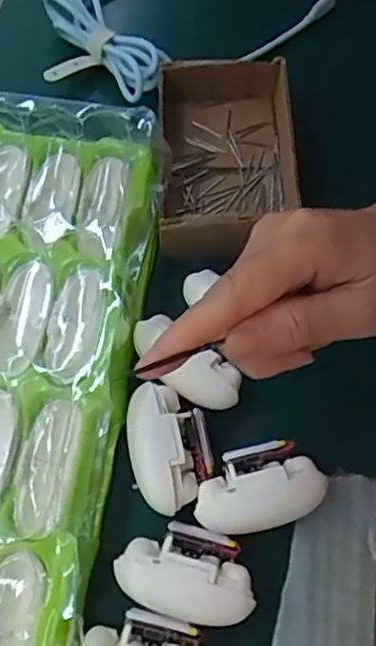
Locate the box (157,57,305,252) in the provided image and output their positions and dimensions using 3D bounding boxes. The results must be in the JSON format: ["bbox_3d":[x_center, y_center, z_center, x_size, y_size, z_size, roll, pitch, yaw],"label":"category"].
[{"bbox_3d":[0.026,-0.102,0.386,0.085,0.039,0.130,0,68,-2],"label":"box"}]

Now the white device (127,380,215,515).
[{"bbox_3d":[-0.009,0.060,0.315,0.040,0.017,0.063,-6,68,-5],"label":"white device"}]

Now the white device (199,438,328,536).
[{"bbox_3d":[0.035,0.082,0.315,0.062,0.023,0.040,-12,69,-7],"label":"white device"}]

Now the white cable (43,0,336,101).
[{"bbox_3d":[0.032,-0.240,0.442,0.293,0.025,0.111,-28,71,-13],"label":"white cable"}]

